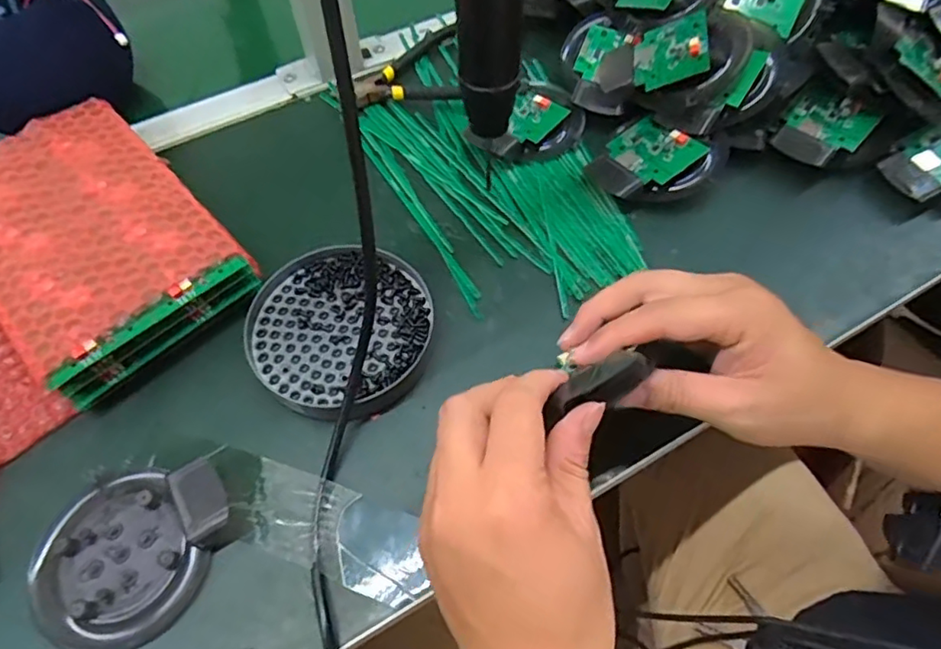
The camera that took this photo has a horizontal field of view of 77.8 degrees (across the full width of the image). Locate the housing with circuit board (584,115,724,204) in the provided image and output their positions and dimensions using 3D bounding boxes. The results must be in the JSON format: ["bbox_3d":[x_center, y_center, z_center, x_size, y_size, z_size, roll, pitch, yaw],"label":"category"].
[{"bbox_3d":[0.135,-0.120,0.424,0.077,0.025,0.083,32,65,19],"label":"housing with circuit board"}]

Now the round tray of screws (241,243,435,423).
[{"bbox_3d":[-0.083,0.003,0.368,0.115,0.020,0.113,-1,59,1],"label":"round tray of screws"}]

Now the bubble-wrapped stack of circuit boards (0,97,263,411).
[{"bbox_3d":[-0.250,-0.059,0.386,0.130,0.045,0.203,-40,66,-20],"label":"bubble-wrapped stack of circuit boards"}]

